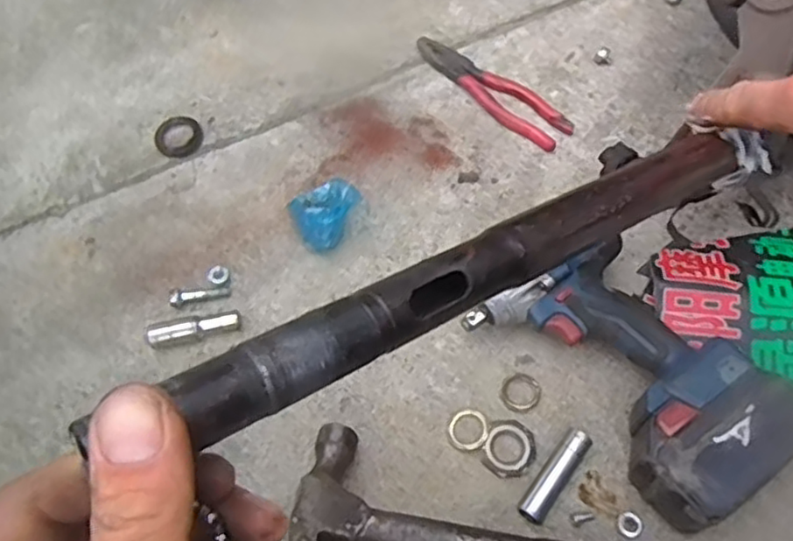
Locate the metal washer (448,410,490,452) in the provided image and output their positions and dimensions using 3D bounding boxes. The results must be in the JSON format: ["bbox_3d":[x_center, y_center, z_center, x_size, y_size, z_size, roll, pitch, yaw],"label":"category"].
[{"bbox_3d":[0.059,0.130,0.553,0.034,0.004,0.033,-5,57,8],"label":"metal washer"}]

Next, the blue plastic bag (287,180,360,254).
[{"bbox_3d":[-0.063,-0.054,0.634,0.063,0.047,0.069,-26,66,-11],"label":"blue plastic bag"}]

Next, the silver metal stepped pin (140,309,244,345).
[{"bbox_3d":[-0.179,0.052,0.594,0.081,0.021,0.021,-10,64,-4],"label":"silver metal stepped pin"}]

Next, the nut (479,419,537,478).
[{"bbox_3d":[0.091,0.144,0.544,0.042,0.007,0.046,34,69,17],"label":"nut"}]

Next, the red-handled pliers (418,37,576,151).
[{"bbox_3d":[0.098,-0.192,0.717,0.193,0.015,0.046,38,71,18],"label":"red-handled pliers"}]

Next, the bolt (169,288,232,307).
[{"bbox_3d":[-0.181,0.022,0.618,0.054,0.012,0.015,-14,64,-5],"label":"bolt"}]

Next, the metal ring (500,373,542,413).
[{"bbox_3d":[0.104,0.103,0.563,0.034,0.007,0.031,-1,64,1],"label":"metal ring"}]

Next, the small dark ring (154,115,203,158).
[{"bbox_3d":[-0.227,-0.140,0.705,0.048,0.009,0.047,-1,64,1],"label":"small dark ring"}]

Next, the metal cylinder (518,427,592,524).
[{"bbox_3d":[0.124,0.161,0.528,0.022,0.018,0.079,35,70,17],"label":"metal cylinder"}]

